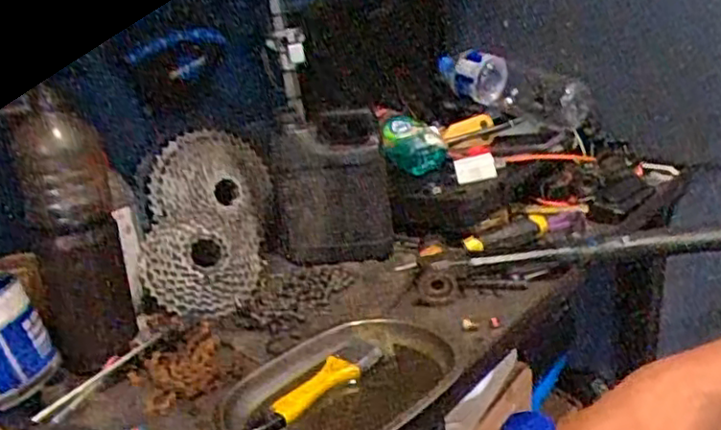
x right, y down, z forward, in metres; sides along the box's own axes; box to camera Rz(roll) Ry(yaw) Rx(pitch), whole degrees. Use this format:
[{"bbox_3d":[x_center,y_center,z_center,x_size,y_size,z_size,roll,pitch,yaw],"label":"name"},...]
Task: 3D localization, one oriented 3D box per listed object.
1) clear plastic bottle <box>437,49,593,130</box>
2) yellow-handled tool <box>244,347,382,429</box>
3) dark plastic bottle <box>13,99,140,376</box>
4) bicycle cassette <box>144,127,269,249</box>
[{"bbox_3d":[0.248,-0.205,1.083,0.257,0.093,0.104,25,31,30],"label":"clear plastic bottle"},{"bbox_3d":[-0.042,0.150,0.575,0.029,0.017,0.150,15,29,41],"label":"yellow-handled tool"},{"bbox_3d":[-0.264,0.029,0.637,0.082,0.230,0.086,-13,23,-19],"label":"dark plastic bottle"},{"bbox_3d":[-0.171,-0.039,0.813,0.152,0.138,0.038,26,-30,-20],"label":"bicycle cassette"}]

